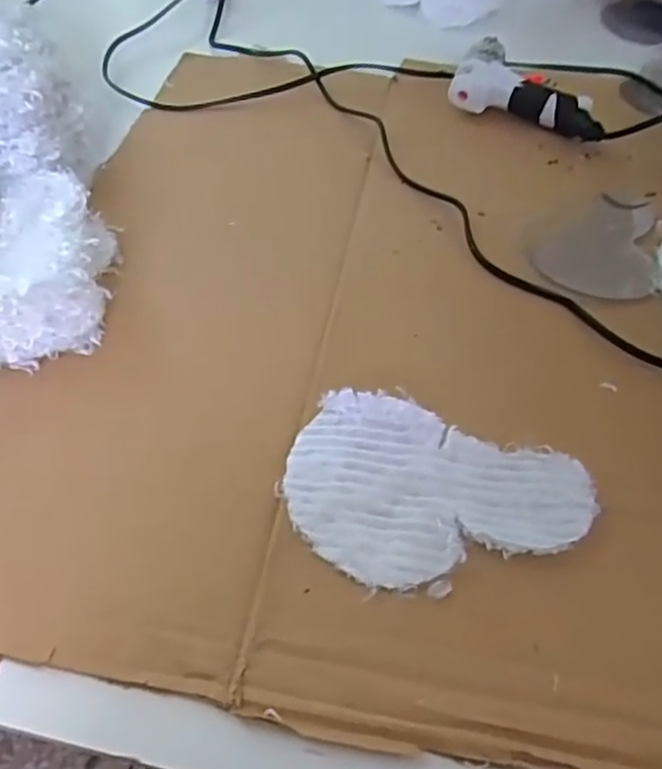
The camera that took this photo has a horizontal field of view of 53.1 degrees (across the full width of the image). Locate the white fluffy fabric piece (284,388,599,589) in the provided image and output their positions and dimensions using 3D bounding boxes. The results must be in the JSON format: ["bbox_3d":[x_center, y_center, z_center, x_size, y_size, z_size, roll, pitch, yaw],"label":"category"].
[{"bbox_3d":[0.047,0.054,0.311,0.139,0.019,0.087,15,53,12],"label":"white fluffy fabric piece"}]

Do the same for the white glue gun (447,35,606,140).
[{"bbox_3d":[0.164,-0.239,0.533,0.119,0.030,0.098,20,54,15],"label":"white glue gun"}]

